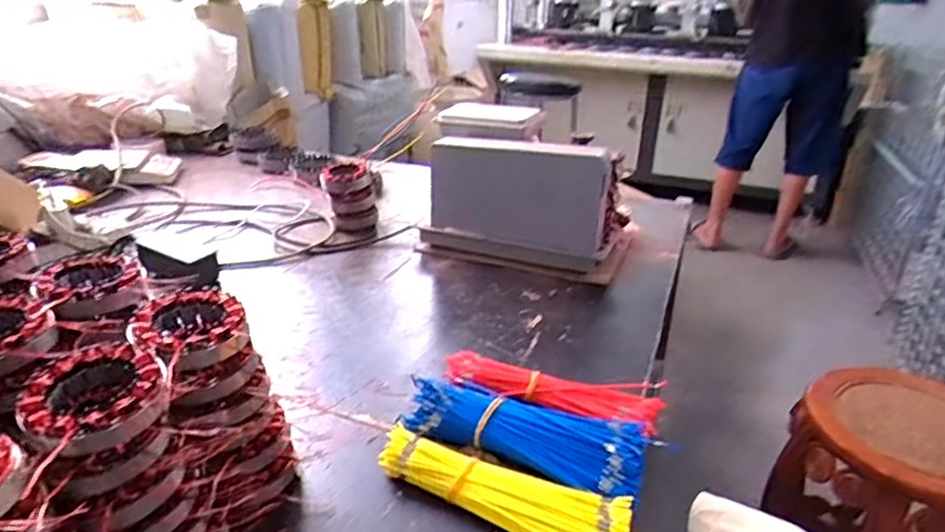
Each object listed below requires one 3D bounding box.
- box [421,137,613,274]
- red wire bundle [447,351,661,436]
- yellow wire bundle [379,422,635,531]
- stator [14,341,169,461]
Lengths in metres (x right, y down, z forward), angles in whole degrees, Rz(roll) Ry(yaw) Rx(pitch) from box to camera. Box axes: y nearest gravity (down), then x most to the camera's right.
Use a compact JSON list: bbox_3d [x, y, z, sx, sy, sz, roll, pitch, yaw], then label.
[{"bbox_3d":[0.072,-0.101,1.017,0.313,0.200,0.077,10,26,18],"label":"box"},{"bbox_3d":[0.086,0.143,0.696,0.249,0.036,0.070,9,26,16],"label":"red wire bundle"},{"bbox_3d":[0.031,0.208,0.561,0.250,0.034,0.072,15,28,28],"label":"yellow wire bundle"},{"bbox_3d":[-0.262,0.091,0.425,0.087,0.029,0.094,-14,29,-31],"label":"stator"}]

